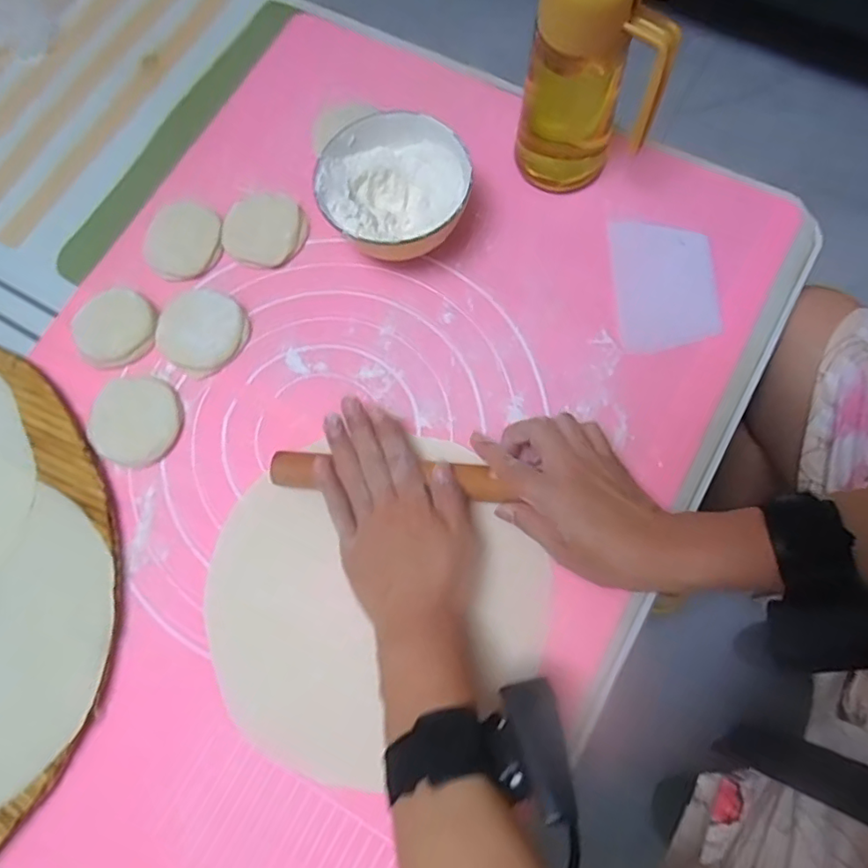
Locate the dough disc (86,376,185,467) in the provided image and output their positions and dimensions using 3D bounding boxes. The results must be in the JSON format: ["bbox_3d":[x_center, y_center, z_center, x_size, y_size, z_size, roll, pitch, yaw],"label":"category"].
[{"bbox_3d":[-0.231,-0.012,0.458,0.065,0.015,0.068,-1,74,2],"label":"dough disc"}]

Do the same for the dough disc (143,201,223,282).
[{"bbox_3d":[-0.214,-0.164,0.501,0.065,0.008,0.070,-1,74,2],"label":"dough disc"}]

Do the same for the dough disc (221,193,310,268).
[{"bbox_3d":[-0.144,-0.175,0.501,0.064,0.014,0.068,-1,74,2],"label":"dough disc"}]

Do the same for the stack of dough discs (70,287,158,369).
[{"bbox_3d":[-0.259,-0.087,0.479,0.063,0.013,0.064,42,80,13],"label":"stack of dough discs"}]

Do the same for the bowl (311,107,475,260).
[{"bbox_3d":[-0.029,-0.184,0.470,0.112,0.067,0.116,-1,74,2],"label":"bowl"}]

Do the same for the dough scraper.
[{"bbox_3d":[0.189,-0.121,0.478,0.081,0.005,0.110,-2,78,-1],"label":"dough scraper"}]

